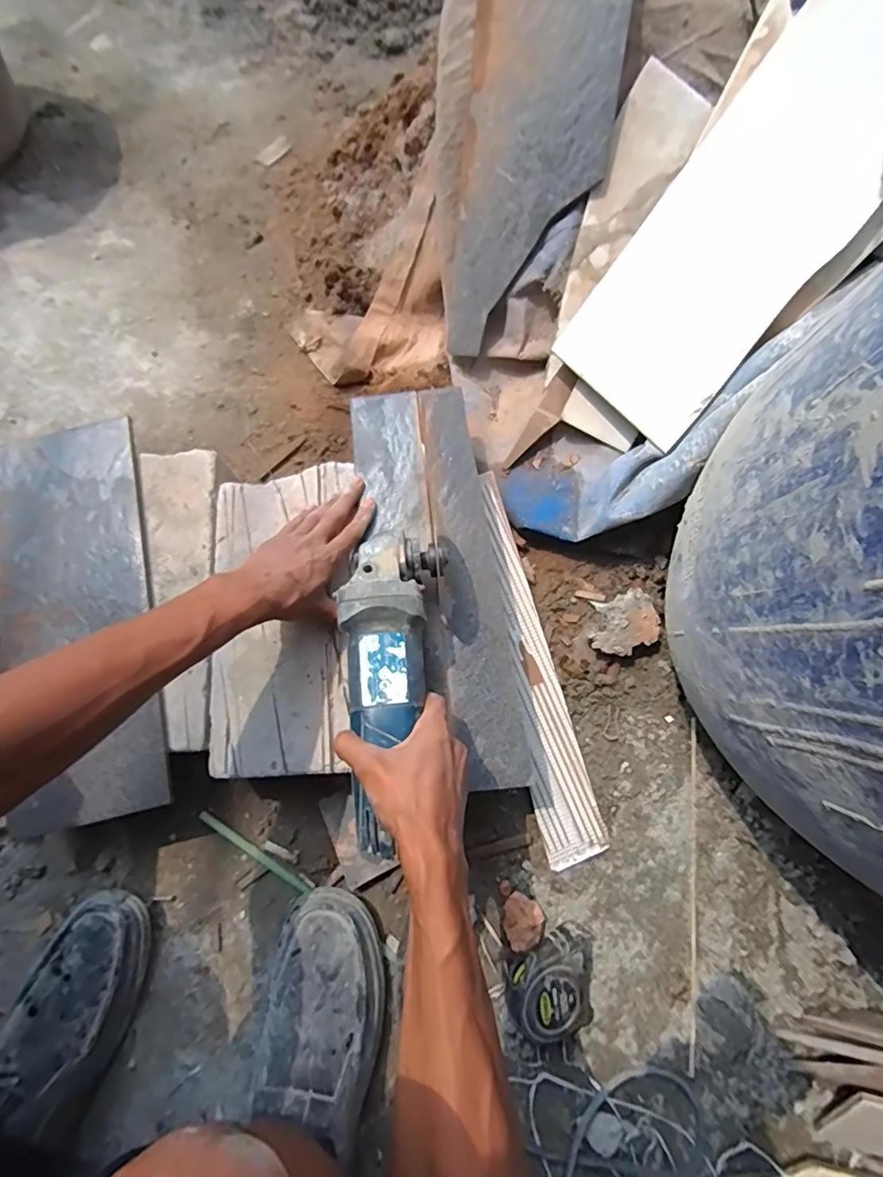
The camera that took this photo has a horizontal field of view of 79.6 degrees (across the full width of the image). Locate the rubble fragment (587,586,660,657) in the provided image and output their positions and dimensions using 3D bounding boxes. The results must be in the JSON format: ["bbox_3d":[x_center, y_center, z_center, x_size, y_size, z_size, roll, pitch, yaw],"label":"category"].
[{"bbox_3d":[0.185,0.038,0.540,0.075,0.031,0.056,-26,77,-5],"label":"rubble fragment"}]

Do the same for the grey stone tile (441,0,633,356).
[{"bbox_3d":[0.086,-0.454,0.537,0.157,0.024,0.396,20,115,6],"label":"grey stone tile"}]

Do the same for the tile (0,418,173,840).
[{"bbox_3d":[-0.362,0.020,0.523,0.149,0.011,0.398,-14,76,-2],"label":"tile"}]

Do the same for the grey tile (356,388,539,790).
[{"bbox_3d":[0.000,-0.014,0.507,0.113,0.012,0.392,-11,77,-1],"label":"grey tile"}]

